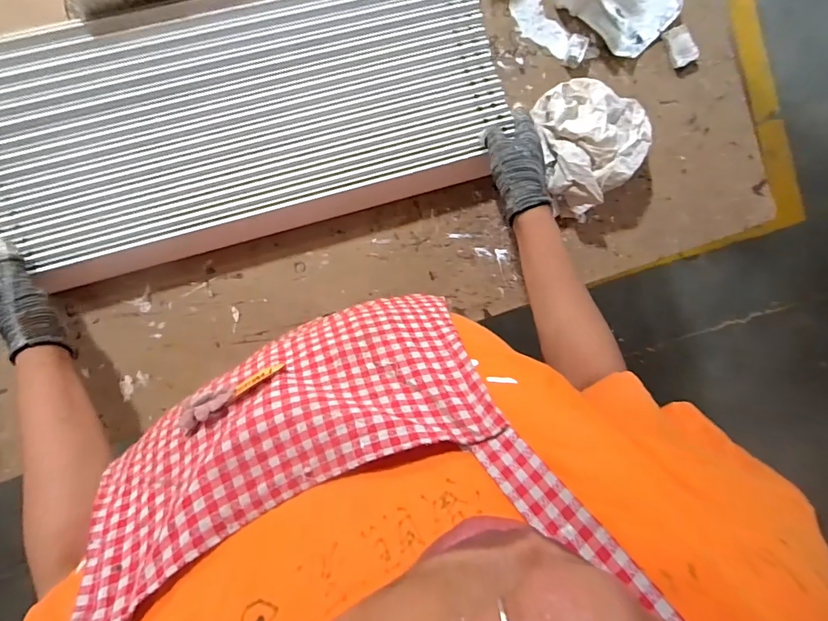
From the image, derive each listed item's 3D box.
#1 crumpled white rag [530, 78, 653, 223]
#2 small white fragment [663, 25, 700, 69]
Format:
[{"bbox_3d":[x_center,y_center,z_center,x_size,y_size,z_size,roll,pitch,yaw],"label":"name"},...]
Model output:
[{"bbox_3d":[0.242,-0.228,0.596,0.141,0.064,0.189,-10,93,-6],"label":"crumpled white rag"},{"bbox_3d":[0.379,-0.376,0.619,0.031,0.014,0.054,-26,94,-5],"label":"small white fragment"}]

